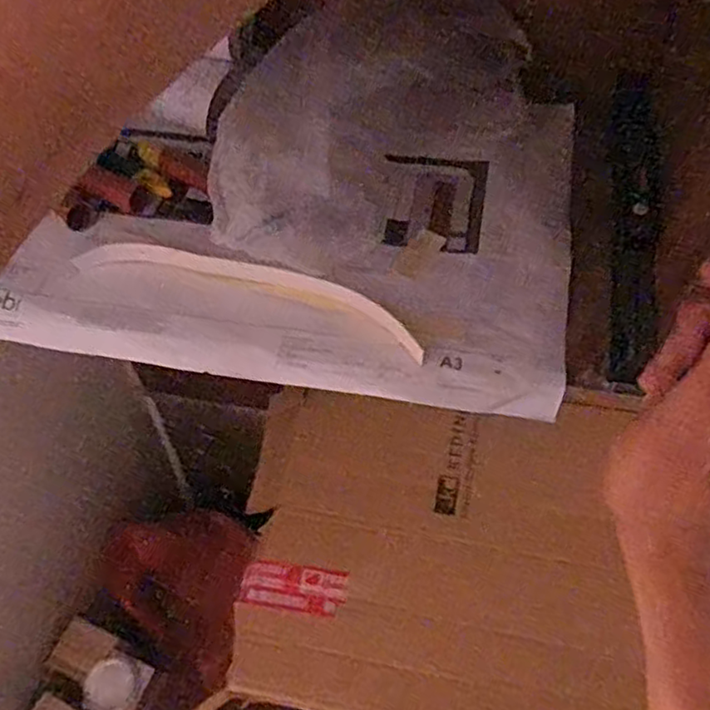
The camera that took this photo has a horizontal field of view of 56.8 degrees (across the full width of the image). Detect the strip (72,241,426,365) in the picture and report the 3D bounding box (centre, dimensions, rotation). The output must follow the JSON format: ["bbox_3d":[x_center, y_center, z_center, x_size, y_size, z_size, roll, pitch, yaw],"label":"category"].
[{"bbox_3d":[-0.074,-0.049,0.477,0.263,0.027,0.040,13,60,11],"label":"strip"}]

